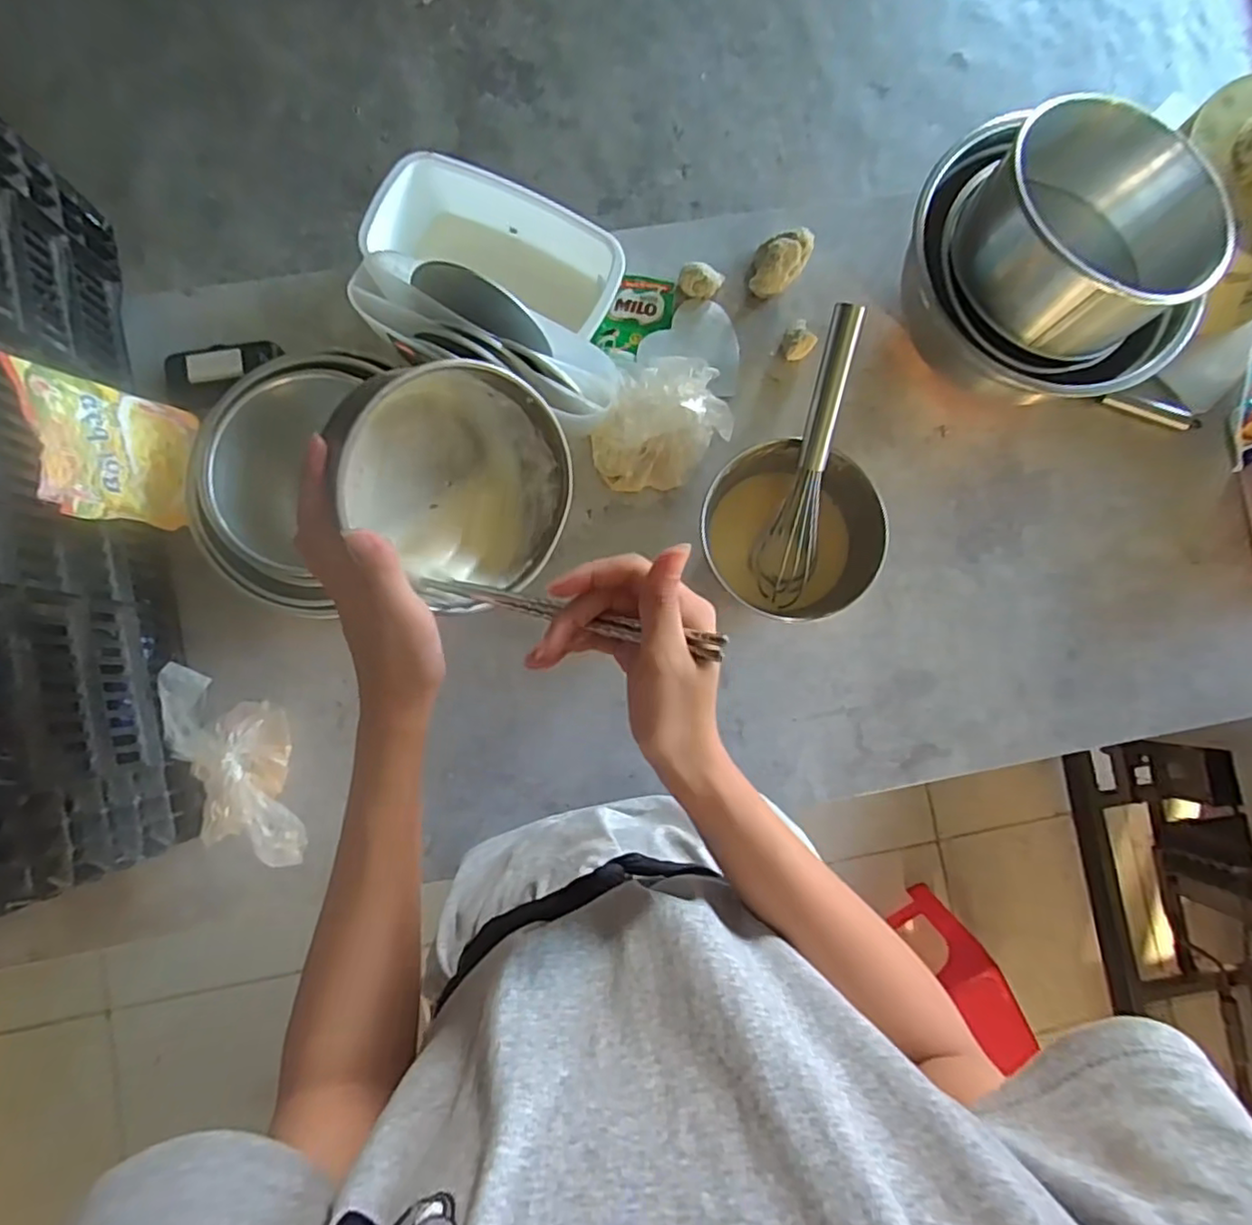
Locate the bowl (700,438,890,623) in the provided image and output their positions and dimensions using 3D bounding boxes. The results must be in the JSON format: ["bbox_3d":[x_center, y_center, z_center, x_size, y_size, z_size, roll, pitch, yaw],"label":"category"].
[{"bbox_3d":[0.148,-0.071,0.581,0.155,0.071,0.147,0,84,-2],"label":"bowl"}]

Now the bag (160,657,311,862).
[{"bbox_3d":[-0.330,0.132,0.538,0.066,0.078,0.184,-26,86,-5],"label":"bag"}]

